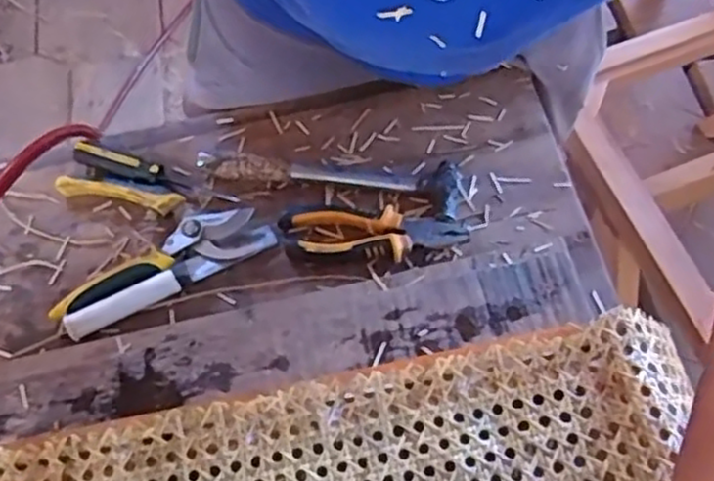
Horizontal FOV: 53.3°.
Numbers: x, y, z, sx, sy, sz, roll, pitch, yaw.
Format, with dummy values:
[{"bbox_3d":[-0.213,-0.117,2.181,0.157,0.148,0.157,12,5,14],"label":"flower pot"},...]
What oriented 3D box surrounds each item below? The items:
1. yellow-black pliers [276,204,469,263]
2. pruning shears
[{"bbox_3d":[0.013,-0.007,0.621,0.162,0.020,0.044,6,64,5],"label":"yellow-black pliers"},{"bbox_3d":[-0.167,0.021,0.615,0.185,0.017,0.056,-28,66,-11],"label":"pruning shears"}]

